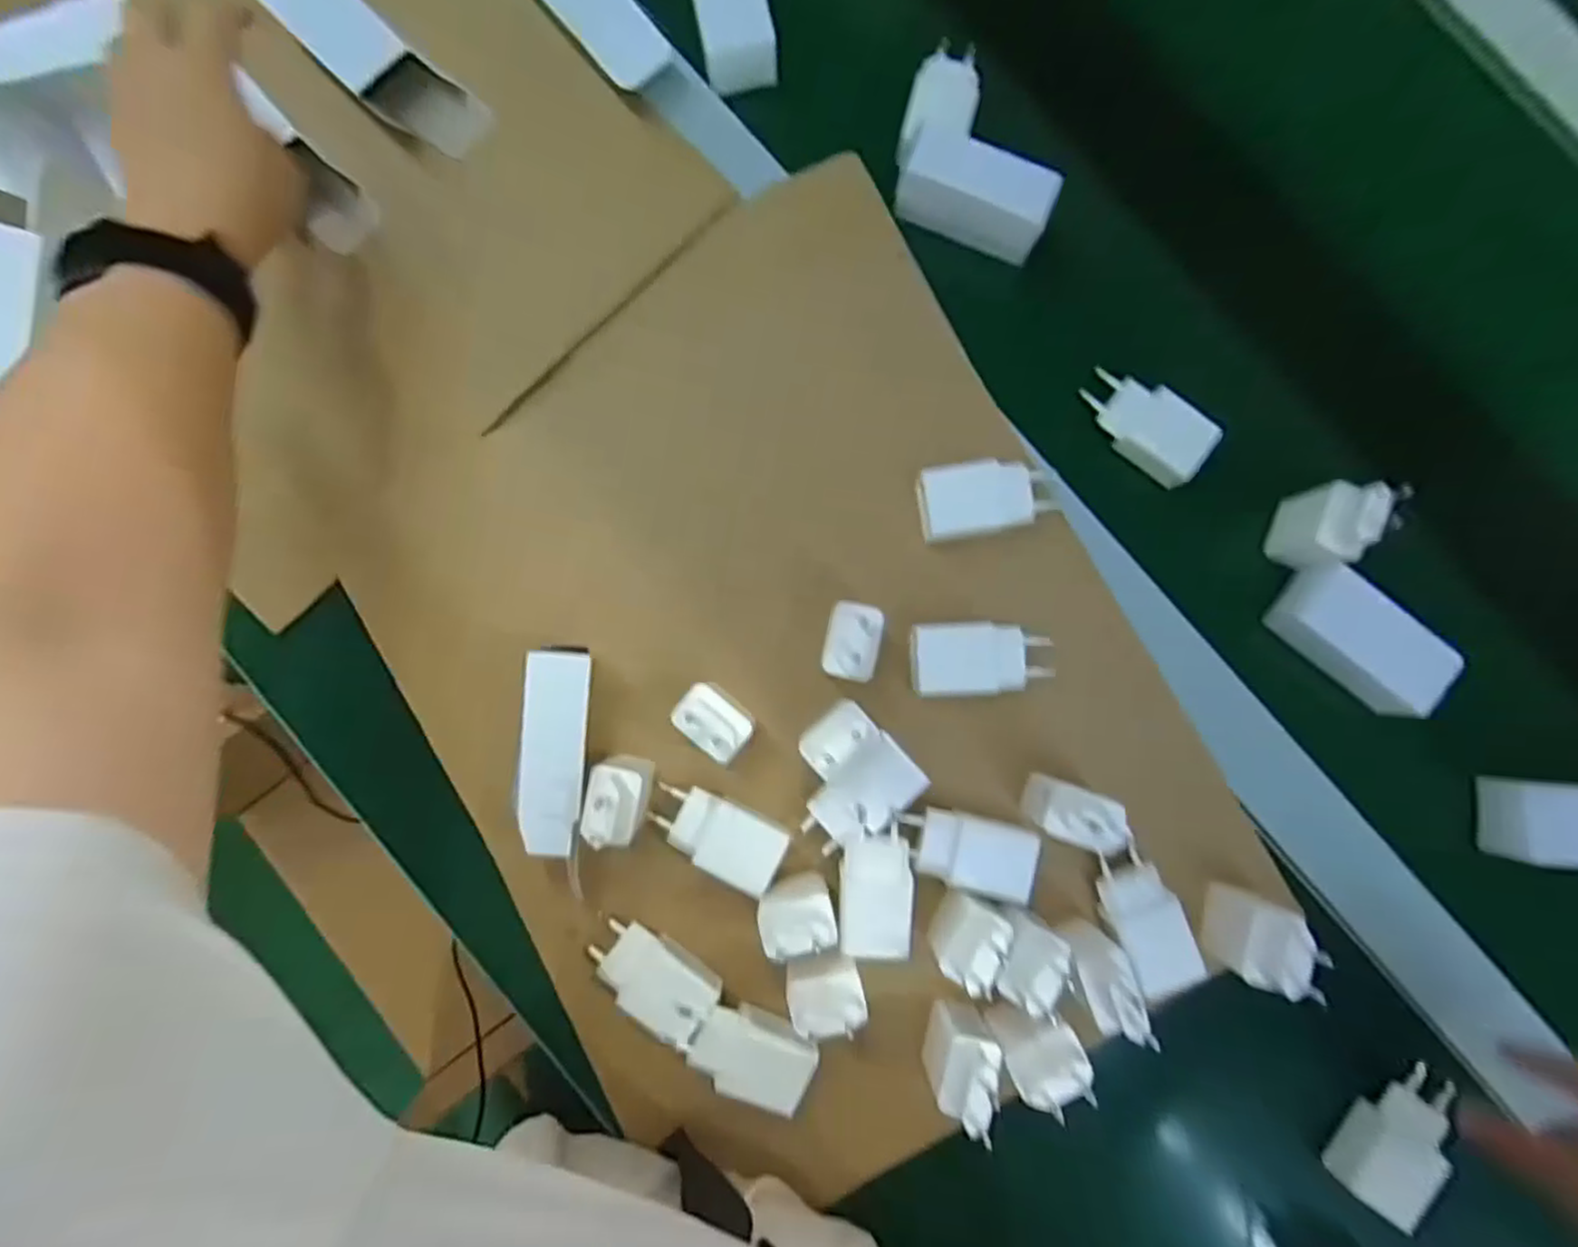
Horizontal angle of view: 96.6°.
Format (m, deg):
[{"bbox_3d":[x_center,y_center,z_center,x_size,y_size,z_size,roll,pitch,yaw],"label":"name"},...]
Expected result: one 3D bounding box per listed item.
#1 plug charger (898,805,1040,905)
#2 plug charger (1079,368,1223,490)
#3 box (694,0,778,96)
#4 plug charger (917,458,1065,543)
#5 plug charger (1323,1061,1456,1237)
[{"bbox_3d":[0.100,0.129,0.400,0.071,0.030,0.039,13,86,0],"label":"plug charger"},{"bbox_3d":[0.220,-0.125,0.431,0.079,0.025,0.041,38,87,2],"label":"plug charger"},{"bbox_3d":[-0.037,-0.391,0.440,0.044,0.024,0.099,-12,87,-1],"label":"box"},{"bbox_3d":[0.114,-0.072,0.403,0.083,0.025,0.040,-9,87,-1],"label":"plug charger"},{"bbox_3d":[0.341,0.287,0.394,0.039,0.034,0.079,36,87,1],"label":"plug charger"}]

